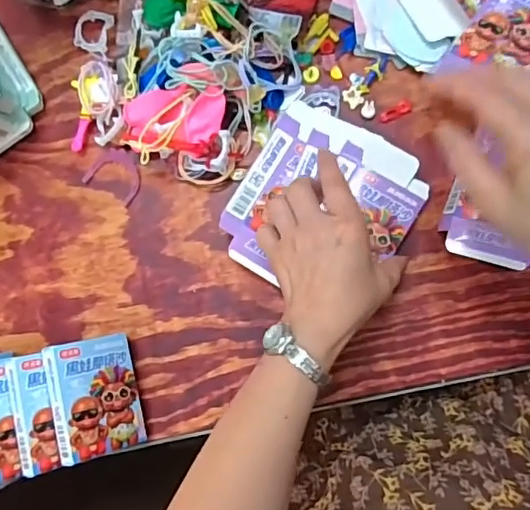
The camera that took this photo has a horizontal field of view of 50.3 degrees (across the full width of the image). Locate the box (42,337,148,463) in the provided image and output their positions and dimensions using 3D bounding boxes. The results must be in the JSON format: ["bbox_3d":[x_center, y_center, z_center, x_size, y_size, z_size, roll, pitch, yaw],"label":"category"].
[{"bbox_3d":[-0.137,0.115,0.459,0.019,0.066,0.091,-21,78,47],"label":"box"}]

